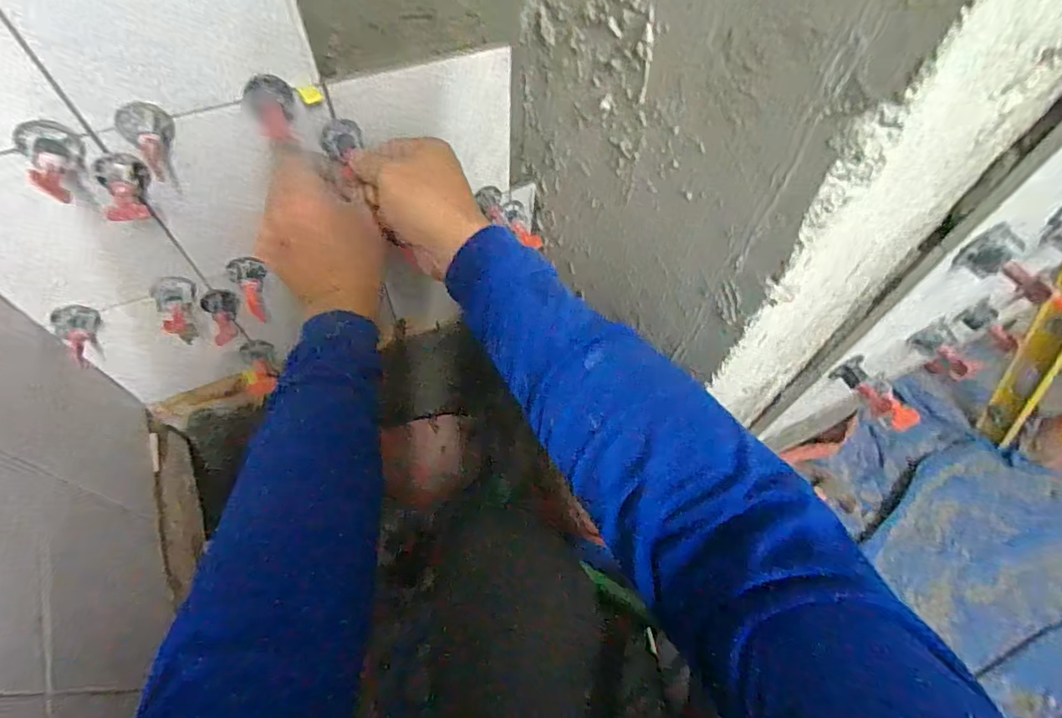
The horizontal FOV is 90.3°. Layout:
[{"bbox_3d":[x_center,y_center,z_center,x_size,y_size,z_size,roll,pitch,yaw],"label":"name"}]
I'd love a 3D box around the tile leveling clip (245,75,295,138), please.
[{"bbox_3d":[-0.178,-0.173,0.367,0.030,0.033,0.033,-21,62,-14],"label":"tile leveling clip"}]

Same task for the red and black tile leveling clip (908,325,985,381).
[{"bbox_3d":[0.369,-0.006,0.470,0.031,0.031,0.055,-30,65,-19],"label":"red and black tile leveling clip"}]

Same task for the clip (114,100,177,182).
[{"bbox_3d":[-0.245,-0.145,0.344,0.031,0.028,0.041,-35,67,-21],"label":"clip"}]

